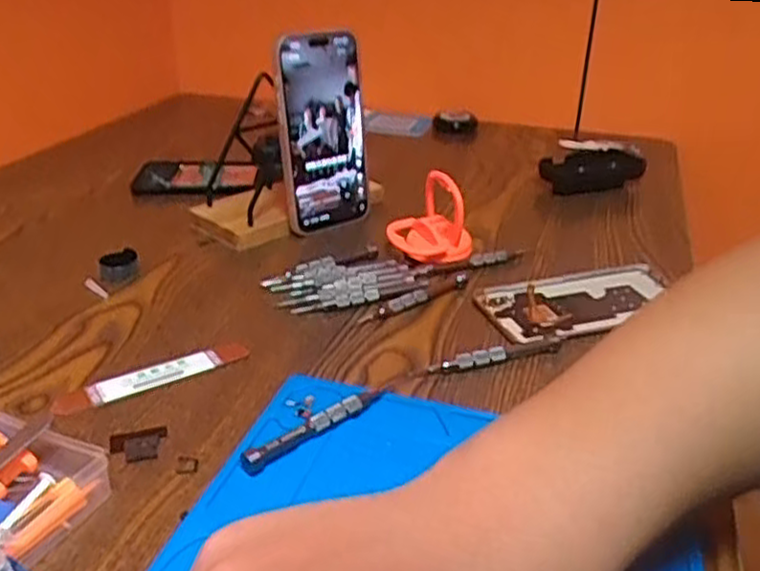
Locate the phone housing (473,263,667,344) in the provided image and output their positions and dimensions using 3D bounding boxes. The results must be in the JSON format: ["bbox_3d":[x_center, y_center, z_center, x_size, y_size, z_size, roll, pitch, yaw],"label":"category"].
[{"bbox_3d":[0.152,0.010,0.536,0.153,0.010,0.076,-7,29,-15],"label":"phone housing"}]

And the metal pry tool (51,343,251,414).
[{"bbox_3d":[-0.137,0.055,0.449,0.116,0.004,0.020,-17,38,-29],"label":"metal pry tool"}]

